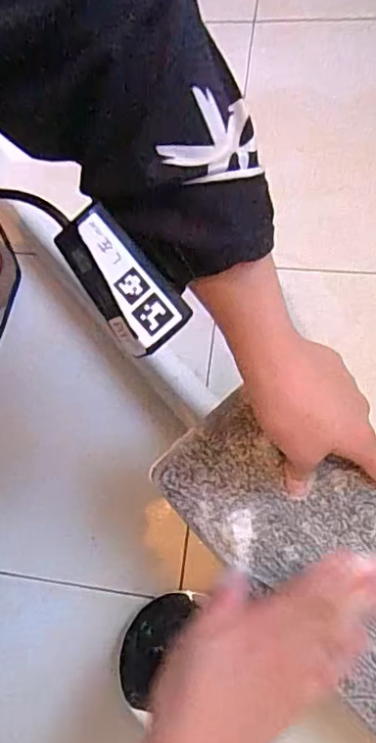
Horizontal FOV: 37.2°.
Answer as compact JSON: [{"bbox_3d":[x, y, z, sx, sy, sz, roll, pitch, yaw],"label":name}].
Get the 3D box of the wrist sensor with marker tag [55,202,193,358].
[{"bbox_3d":[-0.032,-0.042,0.266,0.033,0.022,0.070,-42,105,-11],"label":"wrist sensor with marker tag"}]

